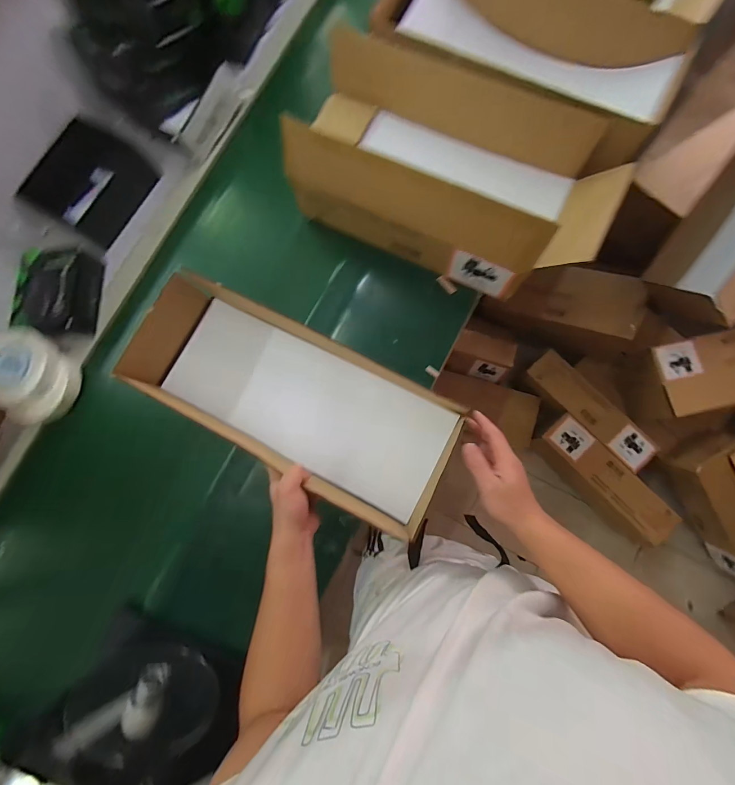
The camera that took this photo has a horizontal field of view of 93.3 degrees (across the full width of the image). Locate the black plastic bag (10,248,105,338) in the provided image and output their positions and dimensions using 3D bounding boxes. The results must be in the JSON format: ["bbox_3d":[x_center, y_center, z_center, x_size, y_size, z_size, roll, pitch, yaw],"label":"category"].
[{"bbox_3d":[-0.695,-0.223,0.779,0.184,0.070,0.205,13,83,6],"label":"black plastic bag"}]

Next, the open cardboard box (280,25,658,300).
[{"bbox_3d":[0.137,-0.392,0.647,0.552,0.195,0.241,25,84,8],"label":"open cardboard box"}]

